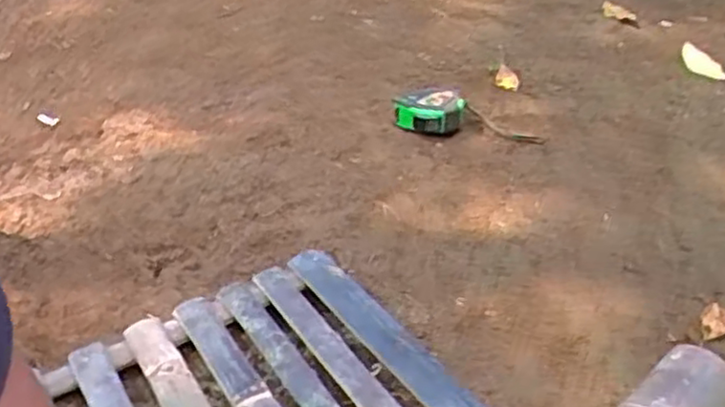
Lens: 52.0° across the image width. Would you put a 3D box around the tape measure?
[{"bbox_3d":[0.082,-0.112,0.914,0.085,0.044,0.062,0,36,0],"label":"tape measure"}]

